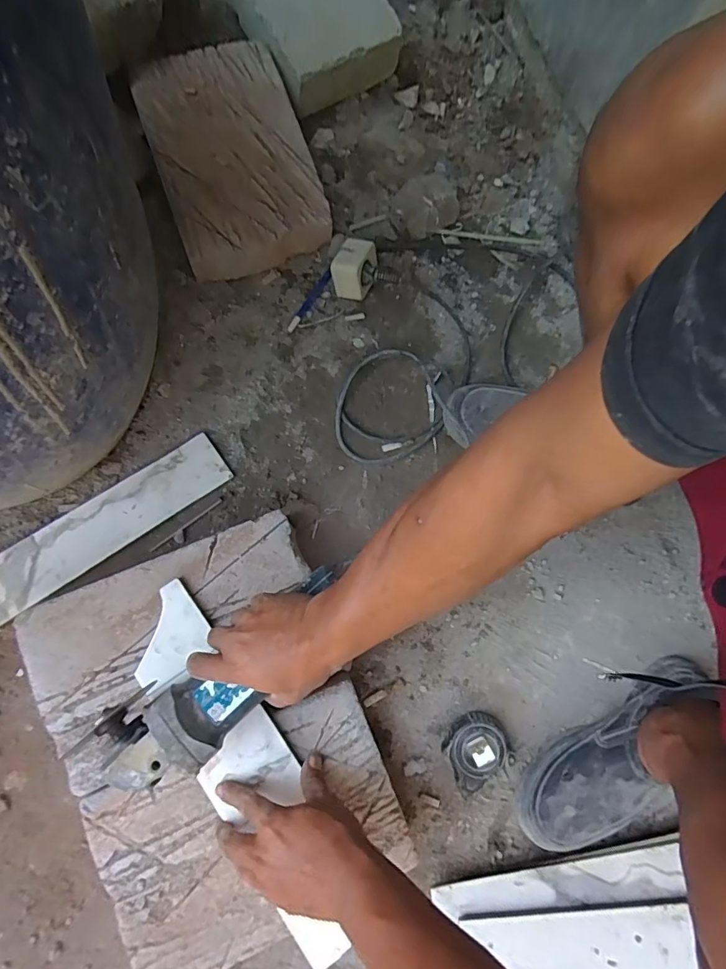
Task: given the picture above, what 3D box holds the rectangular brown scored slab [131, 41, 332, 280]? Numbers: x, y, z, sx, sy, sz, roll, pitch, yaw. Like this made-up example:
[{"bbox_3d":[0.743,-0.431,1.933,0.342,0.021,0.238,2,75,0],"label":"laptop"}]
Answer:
[{"bbox_3d":[-0.181,-0.455,0.673,0.198,0.049,0.307,-19,82,-11],"label":"rectangular brown scored slab"}]

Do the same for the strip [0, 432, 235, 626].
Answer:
[{"bbox_3d":[-0.345,0.070,0.585,0.391,0.006,0.069,-35,94,-15],"label":"strip"}]

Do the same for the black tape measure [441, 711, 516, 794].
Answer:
[{"bbox_3d":[0.133,0.314,0.574,0.076,0.043,0.073,-24,80,-11],"label":"black tape measure"}]

